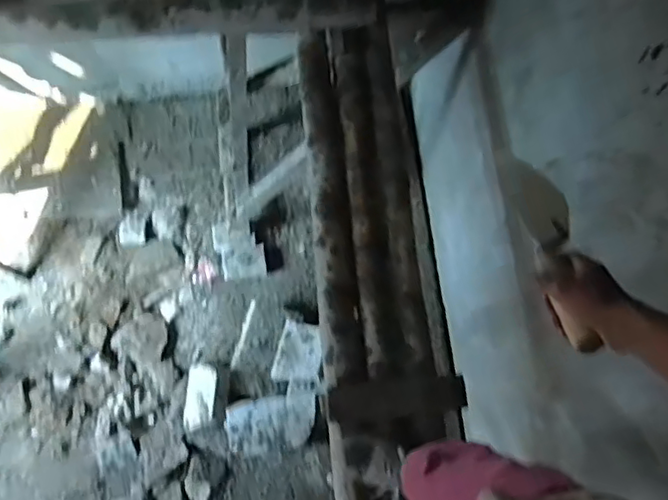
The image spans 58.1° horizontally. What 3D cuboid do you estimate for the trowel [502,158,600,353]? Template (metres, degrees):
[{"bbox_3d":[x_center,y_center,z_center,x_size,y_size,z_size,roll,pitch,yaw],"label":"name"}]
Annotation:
[{"bbox_3d":[0.258,-0.002,0.703,0.055,0.061,0.275,-5,51,-2],"label":"trowel"}]

